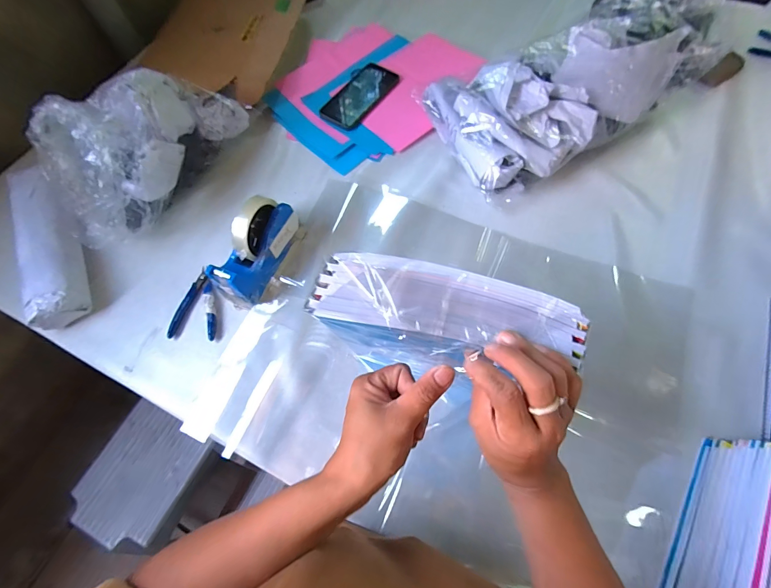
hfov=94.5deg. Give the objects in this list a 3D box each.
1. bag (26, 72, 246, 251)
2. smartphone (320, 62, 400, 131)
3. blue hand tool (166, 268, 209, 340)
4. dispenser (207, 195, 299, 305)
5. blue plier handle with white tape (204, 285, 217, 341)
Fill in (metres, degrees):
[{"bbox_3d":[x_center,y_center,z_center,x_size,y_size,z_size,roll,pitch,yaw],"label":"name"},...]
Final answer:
[{"bbox_3d":[-0.372,-0.238,0.548,0.153,0.141,0.324,33,73,16],"label":"bag"},{"bbox_3d":[-0.049,-0.395,0.711,0.083,0.011,0.172,33,73,16],"label":"smartphone"},{"bbox_3d":[-0.306,0.013,0.552,0.013,0.009,0.115,14,69,10],"label":"blue hand tool"},{"bbox_3d":[-0.186,-0.068,0.527,0.055,0.104,0.152,25,71,13],"label":"dispenser"},{"bbox_3d":[-0.267,0.027,0.544,0.016,0.010,0.089,-14,67,-2],"label":"blue plier handle with white tape"}]

